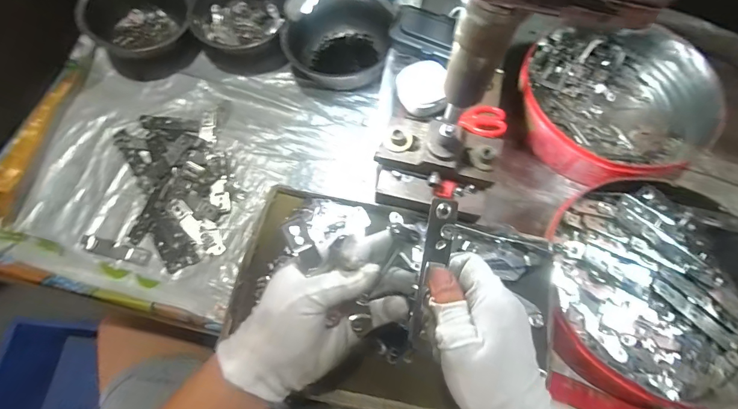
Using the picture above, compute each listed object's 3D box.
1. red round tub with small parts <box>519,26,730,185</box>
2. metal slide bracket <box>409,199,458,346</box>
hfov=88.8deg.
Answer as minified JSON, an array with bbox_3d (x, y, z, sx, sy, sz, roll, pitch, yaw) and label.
[{"bbox_3d":[0.335,-0.151,0.515,0.245,0.052,0.245,0,70,0],"label":"red round tub with small parts"},{"bbox_3d":[0.045,0.050,0.278,0.020,0.005,0.109,15,93,5],"label":"metal slide bracket"}]

